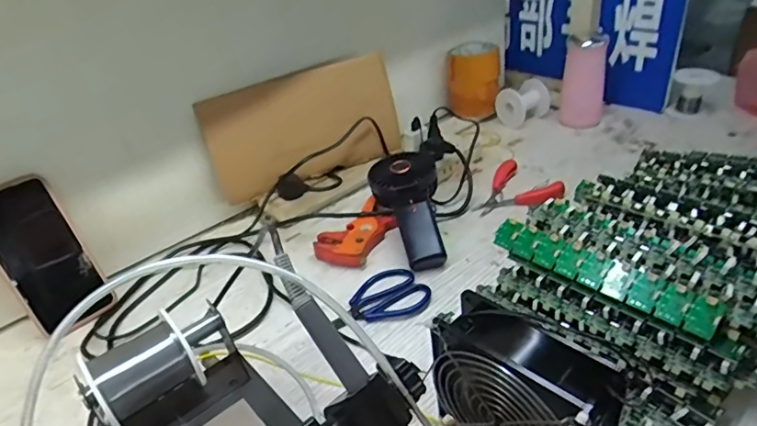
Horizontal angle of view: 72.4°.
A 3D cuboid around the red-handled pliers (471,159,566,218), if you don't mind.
[{"bbox_3d":[0.176,-0.031,0.701,0.119,0.021,0.098,-22,37,-21],"label":"red-handled pliers"}]

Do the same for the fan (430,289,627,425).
[{"bbox_3d":[0.094,0.130,0.351,0.119,0.118,0.050,23,44,36],"label":"fan"}]

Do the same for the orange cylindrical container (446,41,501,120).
[{"bbox_3d":[0.170,-0.236,0.920,0.085,0.102,0.091,4,35,16],"label":"orange cylindrical container"}]

